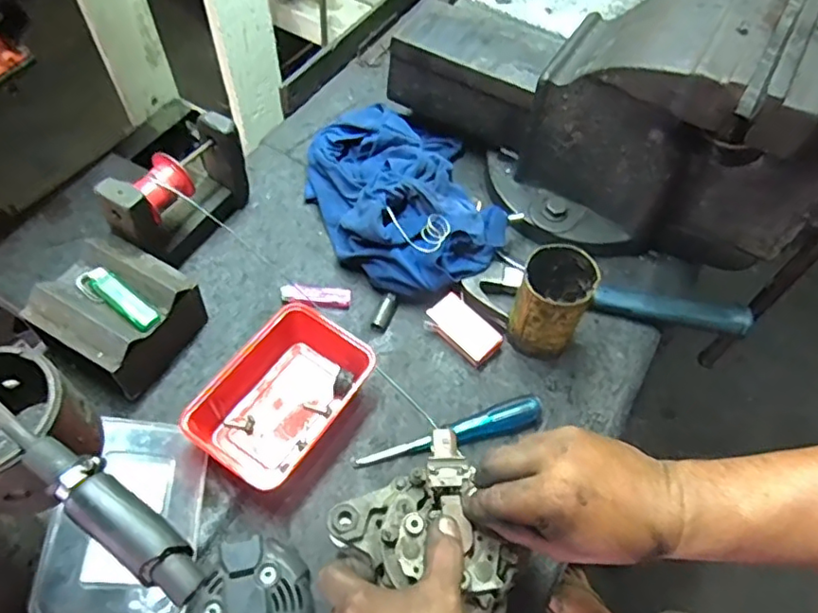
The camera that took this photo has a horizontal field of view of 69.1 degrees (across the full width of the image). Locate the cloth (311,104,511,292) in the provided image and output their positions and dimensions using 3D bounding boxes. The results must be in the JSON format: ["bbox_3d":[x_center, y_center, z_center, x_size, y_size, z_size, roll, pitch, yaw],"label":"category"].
[{"bbox_3d":[-0.008,-0.146,0.733,0.212,0.086,0.288,-12,59,-10],"label":"cloth"}]

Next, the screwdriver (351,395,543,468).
[{"bbox_3d":[0.044,0.130,0.604,0.203,0.025,0.026,-15,59,-12],"label":"screwdriver"}]

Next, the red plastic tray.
[{"bbox_3d":[-0.133,0.088,0.599,0.118,0.059,0.174,32,61,16],"label":"red plastic tray"}]

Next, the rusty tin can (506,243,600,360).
[{"bbox_3d":[0.149,-0.005,0.625,0.064,0.102,0.070,1,57,-2],"label":"rusty tin can"}]

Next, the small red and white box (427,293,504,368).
[{"bbox_3d":[0.062,0.026,0.669,0.049,0.025,0.083,-37,66,-23],"label":"small red and white box"}]

